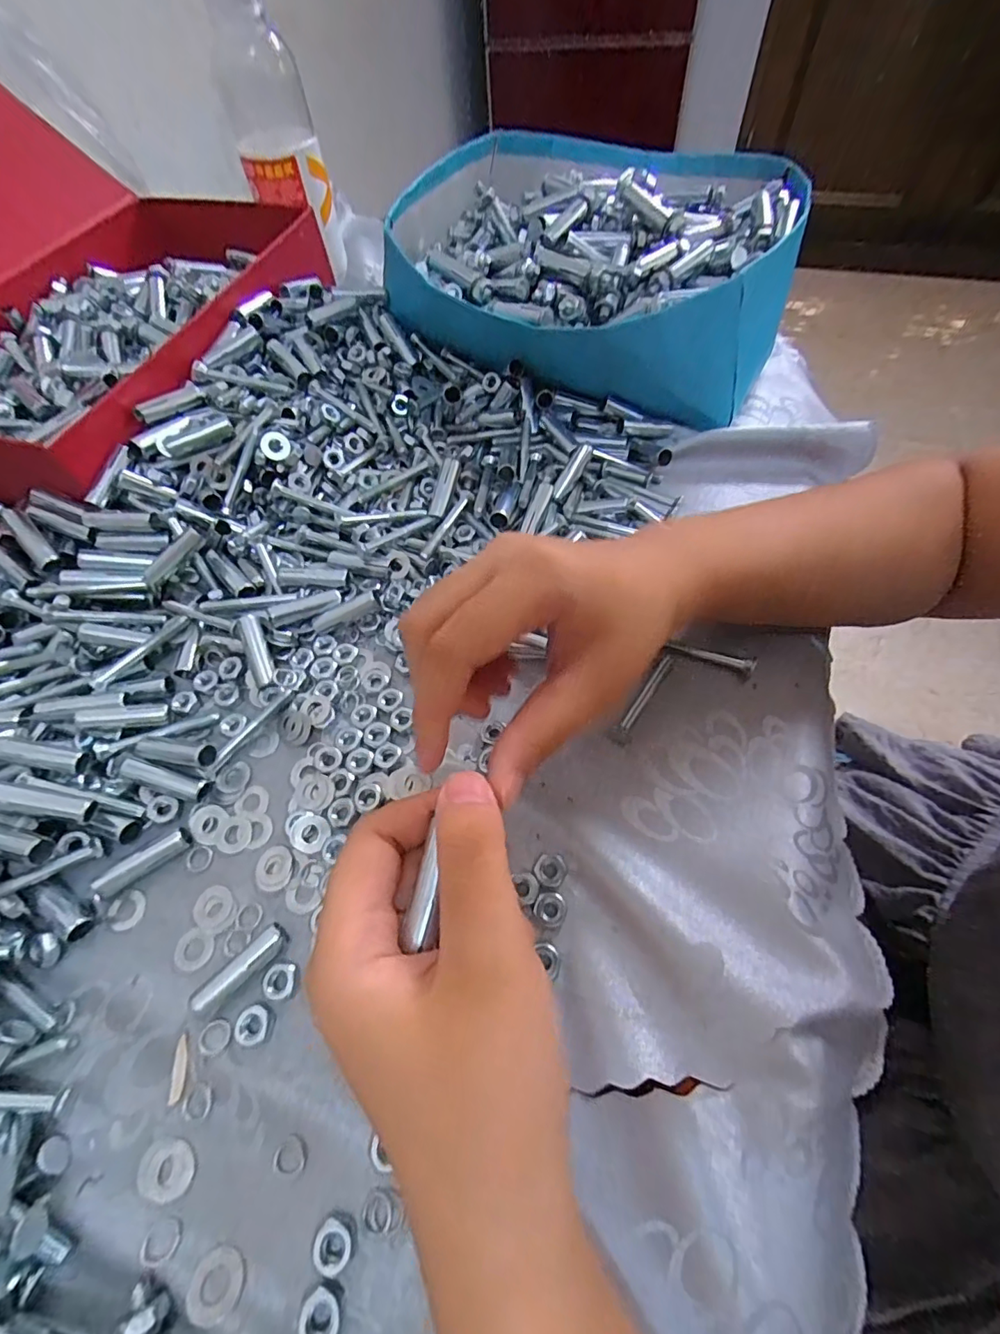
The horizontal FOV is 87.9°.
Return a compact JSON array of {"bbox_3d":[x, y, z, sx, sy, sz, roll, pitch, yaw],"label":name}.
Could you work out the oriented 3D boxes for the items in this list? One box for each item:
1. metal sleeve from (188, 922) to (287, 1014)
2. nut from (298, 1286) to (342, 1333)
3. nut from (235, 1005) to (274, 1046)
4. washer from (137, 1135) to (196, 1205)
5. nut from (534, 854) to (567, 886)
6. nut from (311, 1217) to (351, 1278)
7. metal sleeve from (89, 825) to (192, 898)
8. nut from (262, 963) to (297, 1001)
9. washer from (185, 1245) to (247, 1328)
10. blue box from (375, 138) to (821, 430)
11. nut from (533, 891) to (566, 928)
[{"bbox_3d":[-0.104,0.121,0.209,0.038,0.011,0.009,-40,65,-18],"label":"metal sleeve"},{"bbox_3d":[-0.056,0.201,0.160,0.012,0.004,0.012,12,61,10],"label":"nut"},{"bbox_3d":[-0.096,0.139,0.201,0.013,0.004,0.012,-1,59,2],"label":"nut"},{"bbox_3d":[-0.118,0.176,0.182,0.020,0.004,0.016,5,60,7],"label":"washer"},{"bbox_3d":[0.022,0.087,0.224,0.013,0.004,0.013,-1,59,2],"label":"nut"},{"bbox_3d":[-0.055,0.189,0.168,0.013,0.004,0.012,31,66,20],"label":"nut"},{"bbox_3d":[-0.160,0.086,0.232,0.039,0.007,0.010,-33,63,-15],"label":"metal sleeve"},{"bbox_3d":[-0.089,0.126,0.208,0.012,0.005,0.012,2,59,5],"label":"nut"},{"bbox_3d":[-0.091,0.199,0.167,0.017,0.004,0.017,3,41,-3],"label":"washer"},{"bbox_3d":[0.067,-0.313,0.392,0.270,0.083,0.276,7,60,7],"label":"blue box"},{"bbox_3d":[0.021,0.100,0.216,0.013,0.004,0.013,13,61,11],"label":"nut"}]

